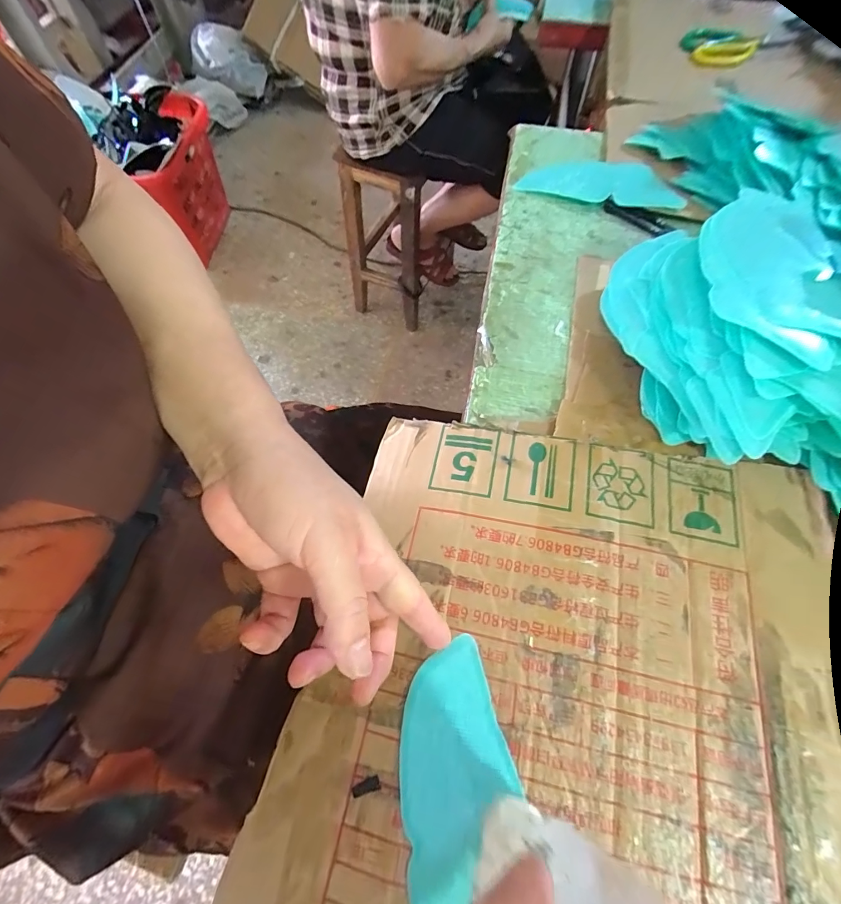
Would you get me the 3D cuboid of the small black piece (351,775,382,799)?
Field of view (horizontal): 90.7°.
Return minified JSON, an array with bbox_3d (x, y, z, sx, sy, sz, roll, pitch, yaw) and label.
[{"bbox_3d":[-0.031,0.187,0.232,0.016,0.004,0.007,-16,62,-7],"label":"small black piece"}]

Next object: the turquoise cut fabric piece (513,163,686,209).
[{"bbox_3d":[0.202,-0.301,0.468,0.170,0.020,0.063,19,65,9],"label":"turquoise cut fabric piece"}]

